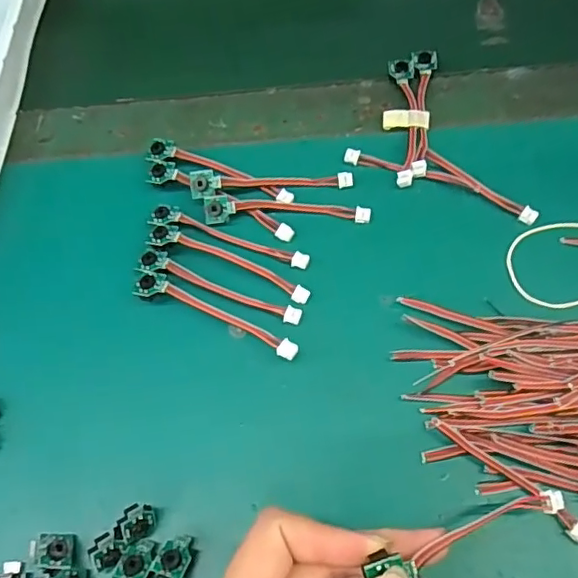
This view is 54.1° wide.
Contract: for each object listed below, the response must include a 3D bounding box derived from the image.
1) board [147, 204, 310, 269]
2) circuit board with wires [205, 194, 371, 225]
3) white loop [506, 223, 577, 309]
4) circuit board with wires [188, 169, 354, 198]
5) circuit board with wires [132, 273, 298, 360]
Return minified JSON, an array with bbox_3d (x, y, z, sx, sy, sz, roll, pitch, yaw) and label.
[{"bbox_3d":[-0.033,-0.028,0.302,0.090,0.007,0.014,18,67,12],"label":"board"},{"bbox_3d":[-0.001,-0.043,0.308,0.089,0.007,0.014,0,64,4],"label":"circuit board with wires"},{"bbox_3d":[0.146,-0.015,0.288,0.067,0.004,0.046,-10,64,-1],"label":"white loop"},{"bbox_3d":[-0.010,-0.059,0.312,0.089,0.013,0.013,-4,64,2],"label":"circuit board with wires"},{"bbox_3d":[-0.037,0.014,0.281,0.090,0.010,0.015,23,68,14],"label":"circuit board with wires"}]

